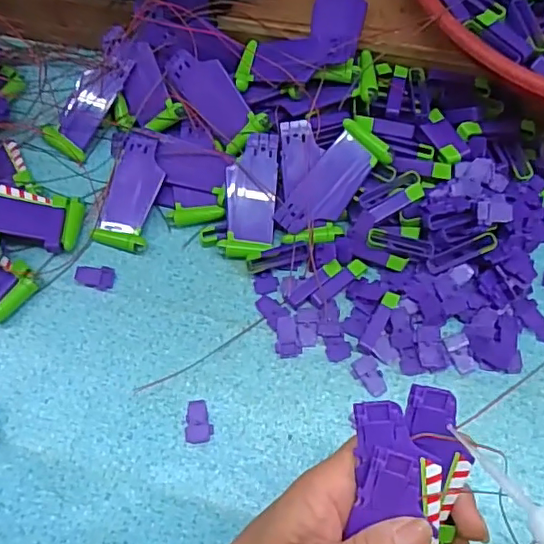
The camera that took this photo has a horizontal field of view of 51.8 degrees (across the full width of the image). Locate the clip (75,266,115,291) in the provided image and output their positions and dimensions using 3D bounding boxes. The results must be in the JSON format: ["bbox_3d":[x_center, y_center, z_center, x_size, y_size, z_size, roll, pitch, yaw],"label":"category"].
[{"bbox_3d":[-0.127,0.004,0.401,0.028,0.004,0.017,6,67,5],"label":"clip"}]

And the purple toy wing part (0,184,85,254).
[{"bbox_3d":[-0.184,-0.041,0.402,0.089,0.008,0.044,10,66,-17],"label":"purple toy wing part"}]

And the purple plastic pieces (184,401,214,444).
[{"bbox_3d":[-0.047,0.096,0.361,0.018,0.004,0.027,0,67,2],"label":"purple plastic pieces"}]

